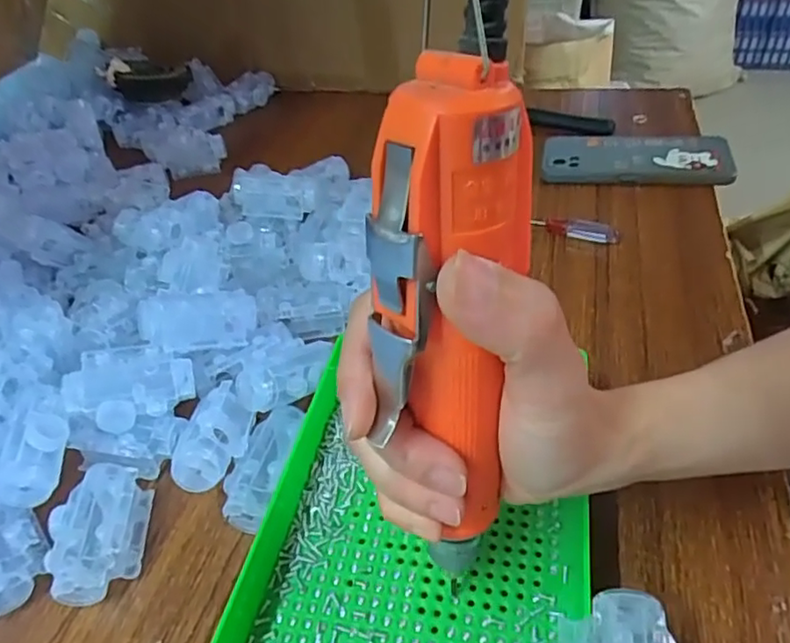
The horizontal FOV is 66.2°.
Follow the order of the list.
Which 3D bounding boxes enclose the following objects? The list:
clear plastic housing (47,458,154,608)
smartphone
[{"bbox_3d":[-0.156,0.111,0.315,0.044,0.028,0.064,-9,40,-2],"label":"clear plastic housing"},{"bbox_3d":[0.220,-0.154,0.559,0.160,0.014,0.077,3,41,11],"label":"smartphone"}]

